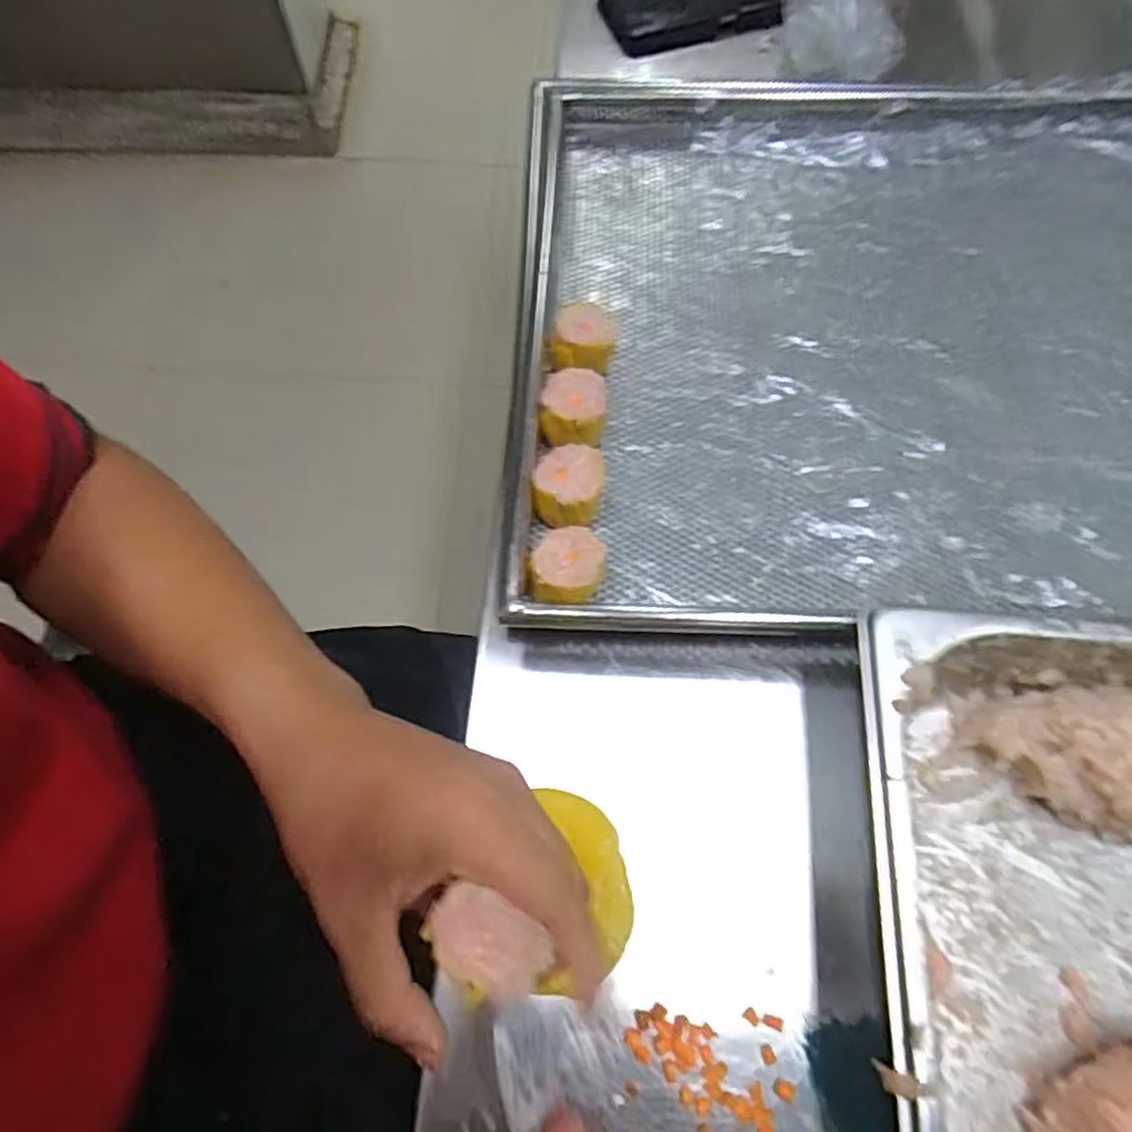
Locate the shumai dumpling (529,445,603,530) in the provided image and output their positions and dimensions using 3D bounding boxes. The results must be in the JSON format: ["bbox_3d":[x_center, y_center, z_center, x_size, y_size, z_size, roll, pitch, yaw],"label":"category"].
[{"bbox_3d":[0.001,-0.040,0.396,0.036,0.033,0.042,7,68,2],"label":"shumai dumpling"}]

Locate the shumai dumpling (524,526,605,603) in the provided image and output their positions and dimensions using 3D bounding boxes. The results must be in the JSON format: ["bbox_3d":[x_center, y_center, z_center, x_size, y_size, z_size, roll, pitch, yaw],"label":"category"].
[{"bbox_3d":[0.000,0.003,0.377,0.038,0.033,0.040,0,68,-1],"label":"shumai dumpling"}]

